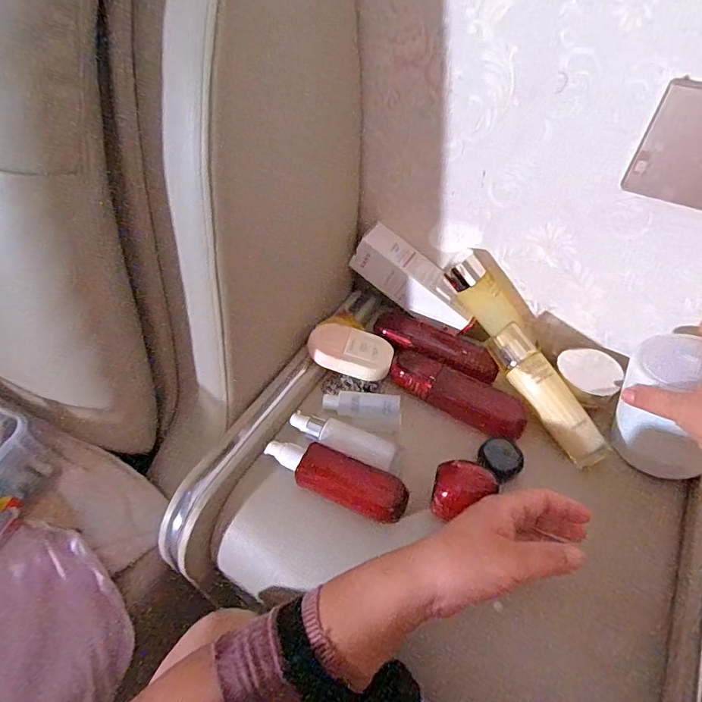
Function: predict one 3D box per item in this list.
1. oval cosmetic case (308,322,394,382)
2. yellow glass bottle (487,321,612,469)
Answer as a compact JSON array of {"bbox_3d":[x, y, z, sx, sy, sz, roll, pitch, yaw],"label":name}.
[{"bbox_3d":[-0.002,0.000,0.567,0.106,0.025,0.061,14,51,14],"label":"oval cosmetic case"},{"bbox_3d":[0.214,0.048,0.503,0.037,0.038,0.169,-23,66,-17],"label":"yellow glass bottle"}]

